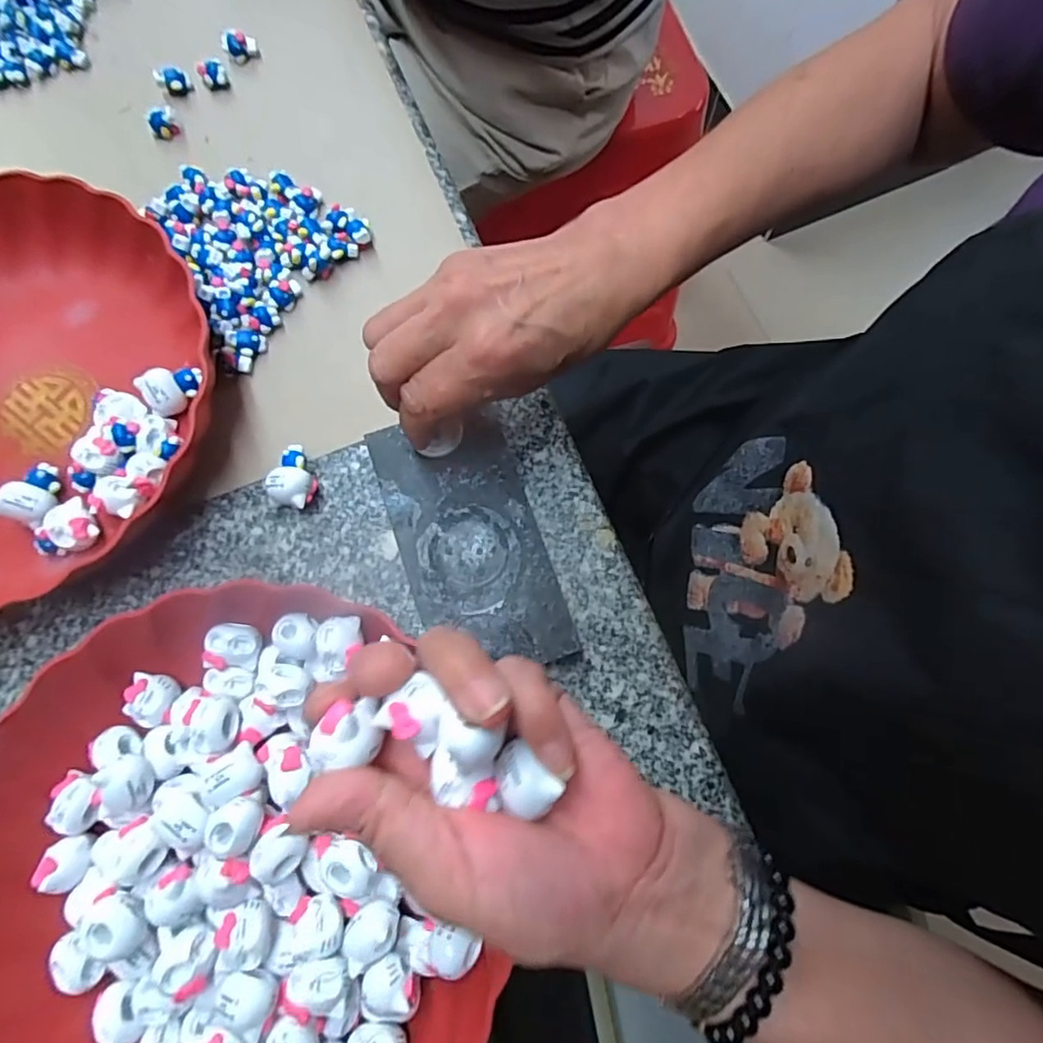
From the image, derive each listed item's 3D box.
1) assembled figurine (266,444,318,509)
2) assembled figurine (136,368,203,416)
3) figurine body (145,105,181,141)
[{"bbox_3d":[-0.125,-0.023,0.320,0.024,0.022,0.033,22,78,5],"label":"assembled figurine"},{"bbox_3d":[-0.203,-0.078,0.330,0.024,0.019,0.034,42,81,9],"label":"assembled figurine"},{"bbox_3d":[-0.242,-0.269,0.383,0.016,0.010,0.018,-17,78,-3],"label":"figurine body"}]

